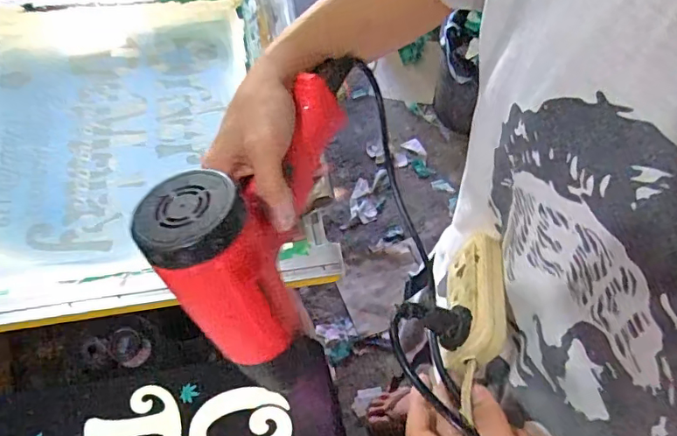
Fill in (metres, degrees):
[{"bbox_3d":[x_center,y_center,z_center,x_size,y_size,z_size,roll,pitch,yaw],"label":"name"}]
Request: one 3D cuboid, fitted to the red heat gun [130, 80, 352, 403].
[{"bbox_3d":[-0.061,-0.009,0.380,0.109,0.144,0.222,4,63,5],"label":"red heat gun"}]

